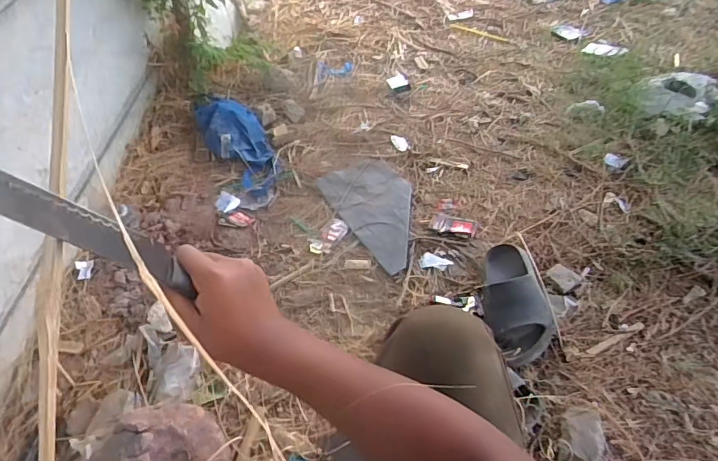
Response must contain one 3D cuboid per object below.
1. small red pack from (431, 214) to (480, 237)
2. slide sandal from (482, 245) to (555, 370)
[{"bbox_3d":[0.231,-0.012,1.184,0.112,0.018,0.047,14,50,16],"label":"small red pack"},{"bbox_3d":[0.316,0.142,0.991,0.121,0.076,0.293,-3,47,1],"label":"slide sandal"}]

